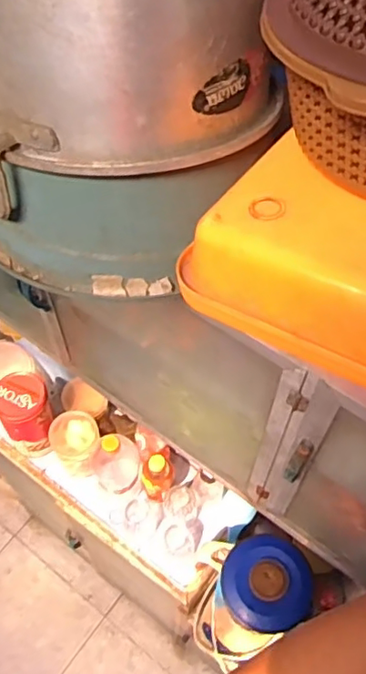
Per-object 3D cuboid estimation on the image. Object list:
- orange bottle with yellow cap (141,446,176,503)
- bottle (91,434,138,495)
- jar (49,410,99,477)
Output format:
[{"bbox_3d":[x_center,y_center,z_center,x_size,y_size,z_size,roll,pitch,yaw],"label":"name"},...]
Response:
[{"bbox_3d":[-0.046,0.259,1.090,0.064,0.126,0.069,0,58,0],"label":"orange bottle with yellow cap"},{"bbox_3d":[-0.126,0.233,1.075,0.092,0.180,0.087,0,58,0],"label":"bottle"},{"bbox_3d":[-0.204,0.211,1.137,0.089,0.117,0.093,0,58,0],"label":"jar"}]

